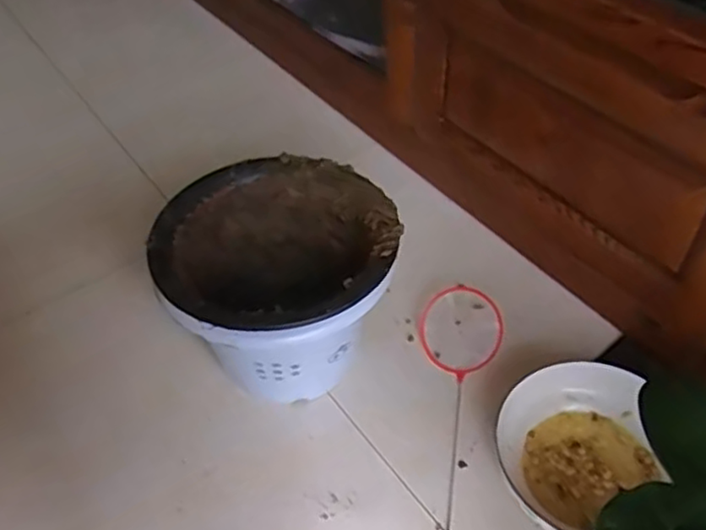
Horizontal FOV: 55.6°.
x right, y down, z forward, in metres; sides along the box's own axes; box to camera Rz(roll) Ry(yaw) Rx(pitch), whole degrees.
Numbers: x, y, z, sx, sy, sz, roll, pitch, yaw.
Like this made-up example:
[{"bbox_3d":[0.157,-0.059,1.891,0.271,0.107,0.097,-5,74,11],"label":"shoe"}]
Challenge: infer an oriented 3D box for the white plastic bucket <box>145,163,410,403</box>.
[{"bbox_3d":[-0.082,0.039,0.844,0.271,0.220,0.267,-2,46,2],"label":"white plastic bucket"}]

